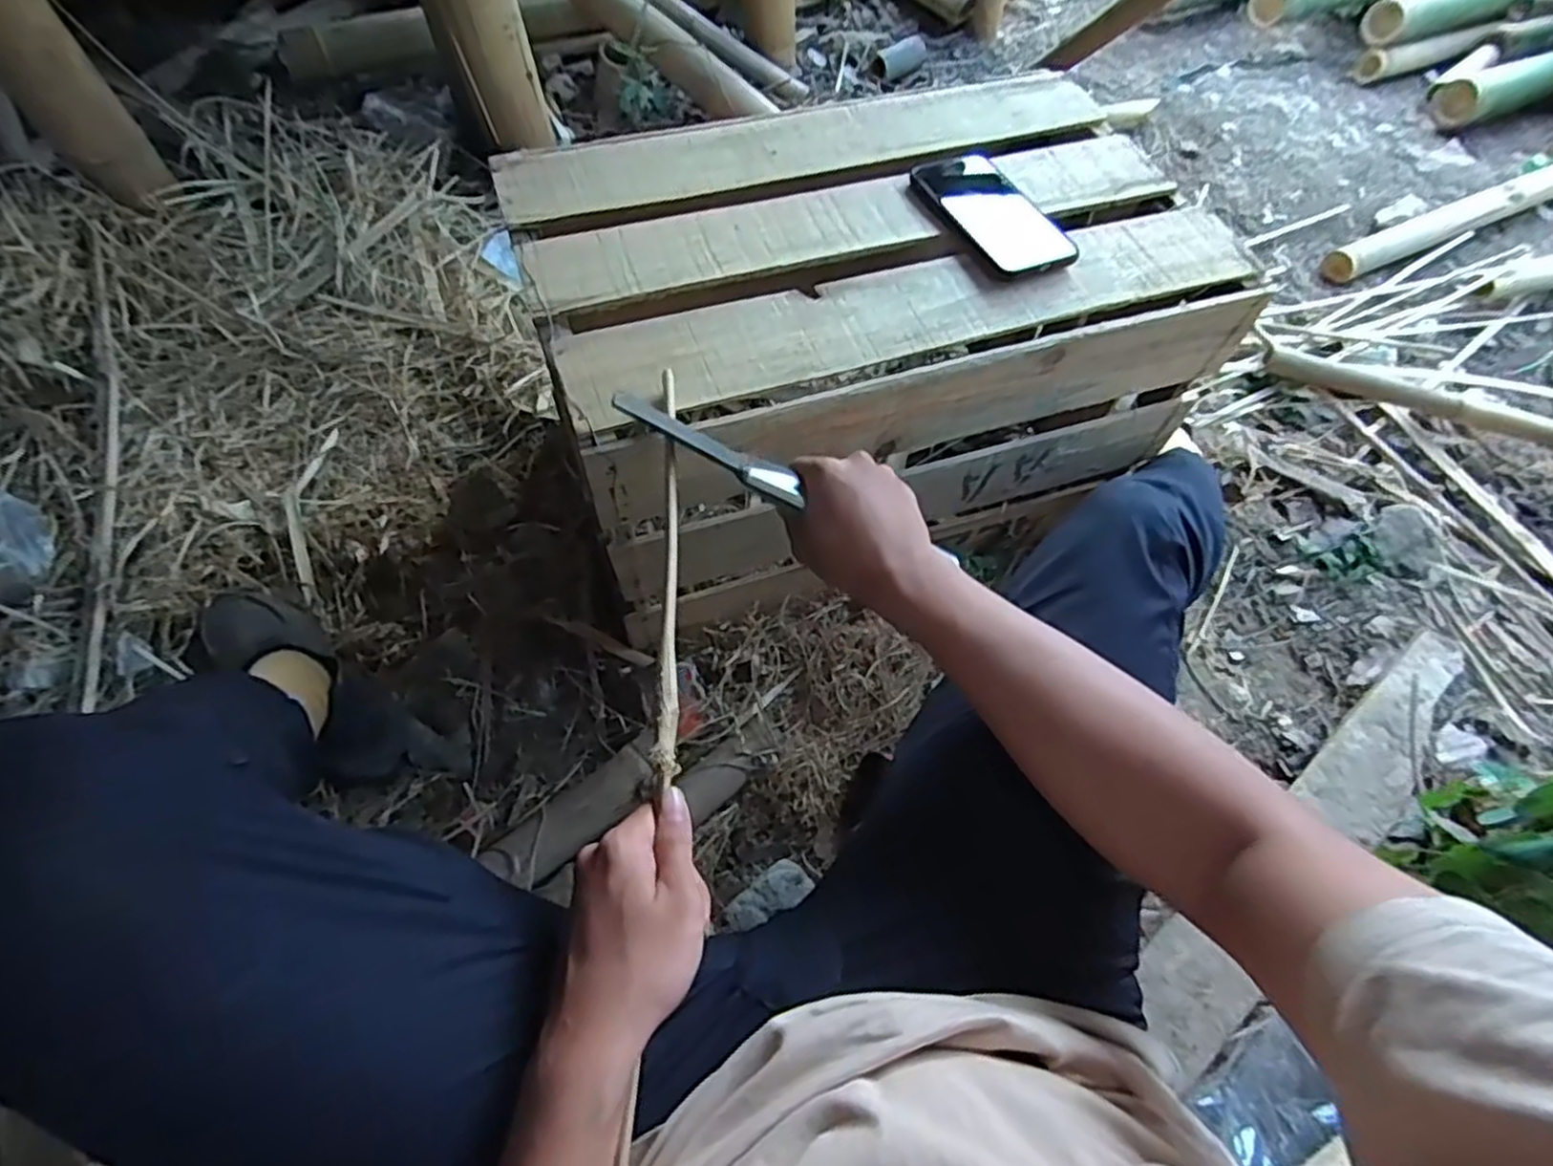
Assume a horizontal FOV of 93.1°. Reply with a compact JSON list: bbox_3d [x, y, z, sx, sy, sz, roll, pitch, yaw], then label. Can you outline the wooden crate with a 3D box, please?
[{"bbox_3d":[0.078,-0.228,0.762,0.576,0.328,0.362,-17,59,-11],"label":"wooden crate"}]

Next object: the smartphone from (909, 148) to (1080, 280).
[{"bbox_3d":[0.183,-0.317,0.628,0.082,0.009,0.156,-23,64,-16],"label":"smartphone"}]

